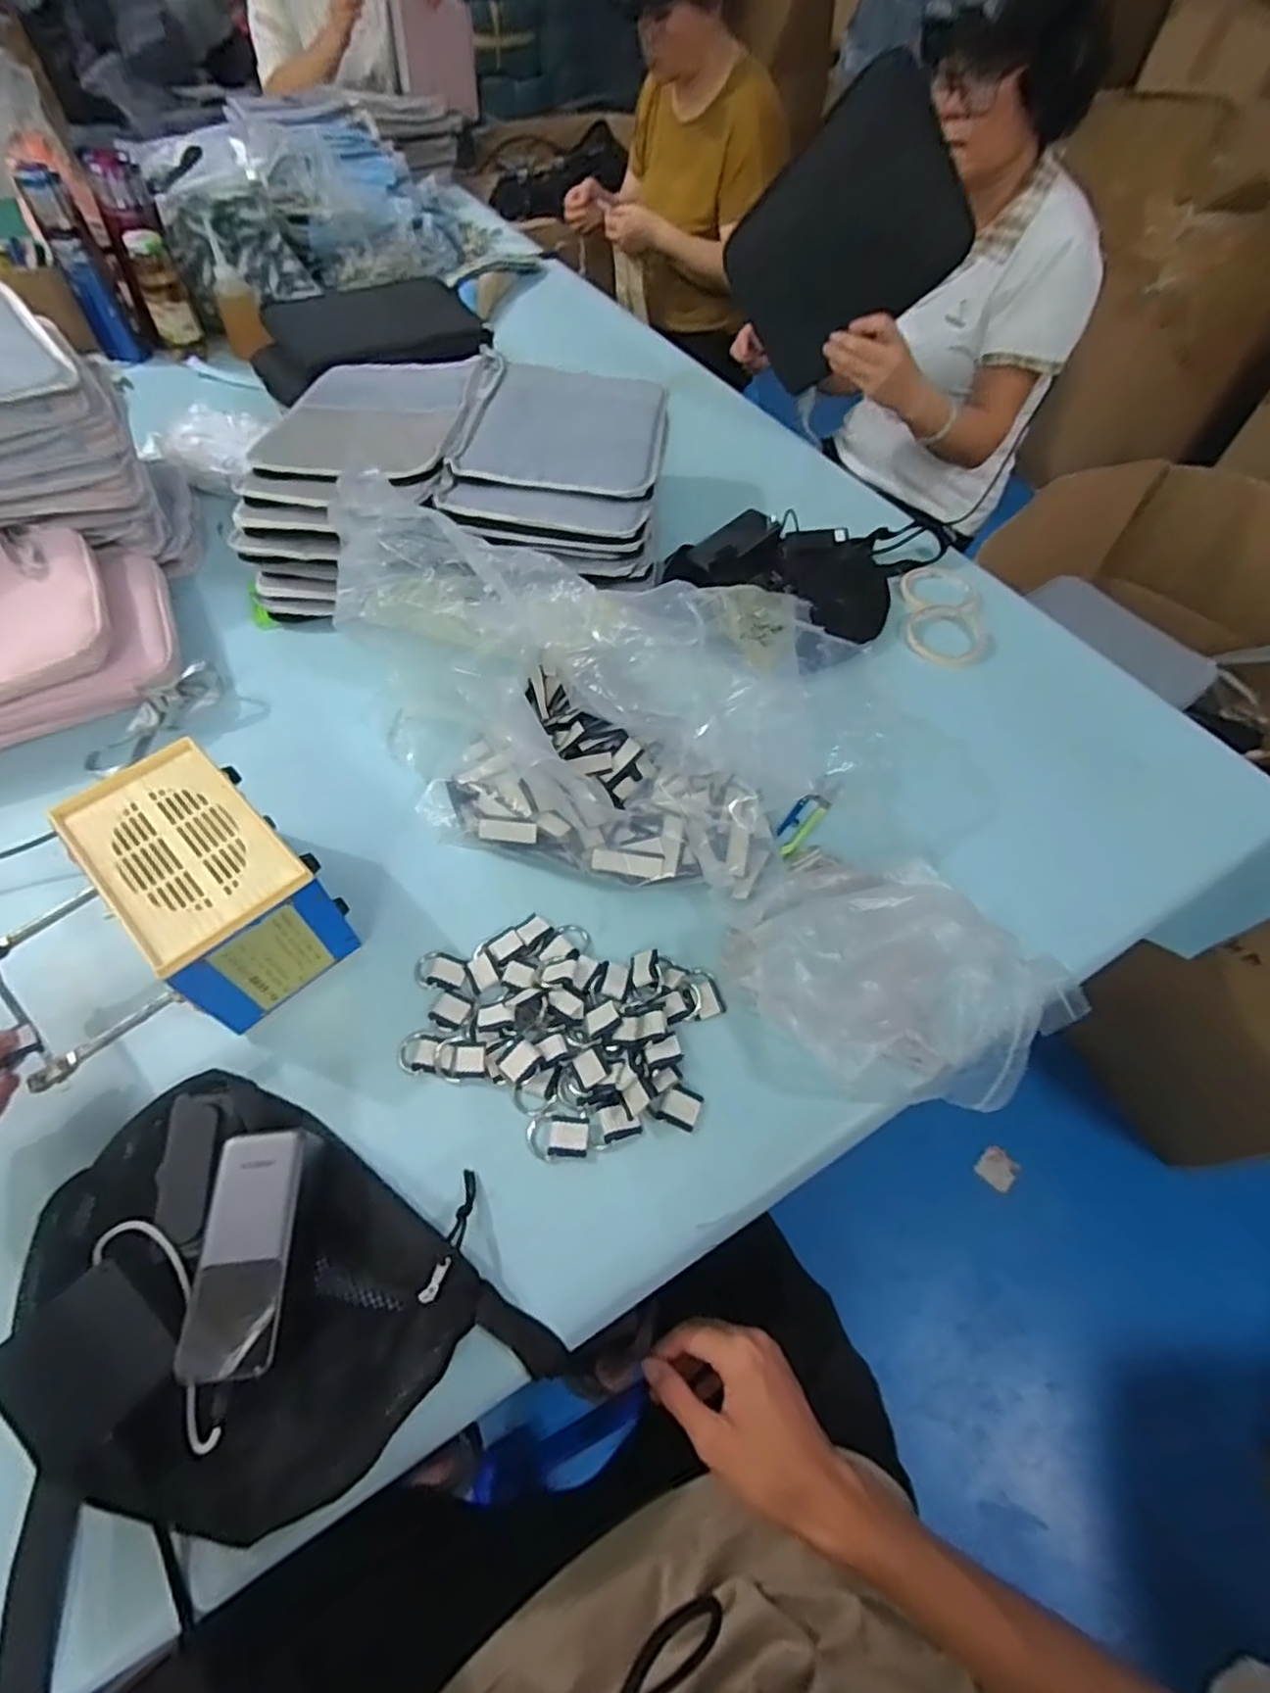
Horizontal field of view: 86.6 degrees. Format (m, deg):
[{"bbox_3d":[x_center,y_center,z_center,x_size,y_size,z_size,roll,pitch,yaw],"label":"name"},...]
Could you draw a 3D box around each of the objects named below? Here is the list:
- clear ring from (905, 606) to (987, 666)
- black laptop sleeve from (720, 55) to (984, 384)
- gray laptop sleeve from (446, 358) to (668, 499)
[{"bbox_3d":[0.363,-0.248,0.789,0.094,0.014,0.103,1,57,-1],"label":"clear ring"},{"bbox_3d":[0.258,-0.768,0.866,0.017,0.295,0.218,-45,111,-25],"label":"black laptop sleeve"},{"bbox_3d":[-0.078,-0.486,0.779,0.217,0.024,0.246,8,57,3],"label":"gray laptop sleeve"}]

